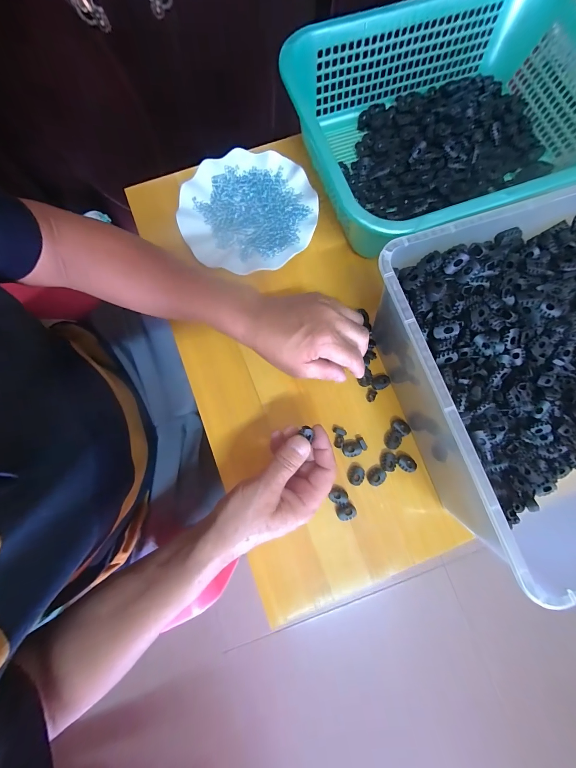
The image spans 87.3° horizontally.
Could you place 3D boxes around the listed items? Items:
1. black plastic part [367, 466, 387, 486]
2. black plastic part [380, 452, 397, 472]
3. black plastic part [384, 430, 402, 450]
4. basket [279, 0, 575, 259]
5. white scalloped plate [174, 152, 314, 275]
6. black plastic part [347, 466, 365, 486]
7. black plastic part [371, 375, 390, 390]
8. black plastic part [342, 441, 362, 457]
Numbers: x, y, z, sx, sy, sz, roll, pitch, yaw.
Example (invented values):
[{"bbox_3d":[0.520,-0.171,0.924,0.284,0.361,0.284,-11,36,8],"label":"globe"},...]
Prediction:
[{"bbox_3d":[0.104,0.109,0.356,0.018,0.008,0.023,43,81,8],"label":"black plastic part"},{"bbox_3d":[0.120,0.092,0.358,0.016,0.007,0.021,10,78,1],"label":"black plastic part"},{"bbox_3d":[0.127,0.068,0.366,0.017,0.007,0.021,37,80,7],"label":"black plastic part"},{"bbox_3d":[0.215,-0.340,0.396,0.389,0.093,0.293,-22,79,-5],"label":"basket"},{"bbox_3d":[-0.054,-0.233,0.414,0.177,0.021,0.176,0,78,-1],"label":"white scalloped plate"},{"bbox_3d":[0.080,0.107,0.354,0.018,0.011,0.022,27,79,5],"label":"black plastic part"},{"bbox_3d":[0.115,-0.002,0.376,0.022,0.004,0.017,-20,79,-5],"label":"black plastic part"},{"bbox_3d":[0.076,0.077,0.362,0.022,0.007,0.018,-6,78,-2],"label":"black plastic part"}]

